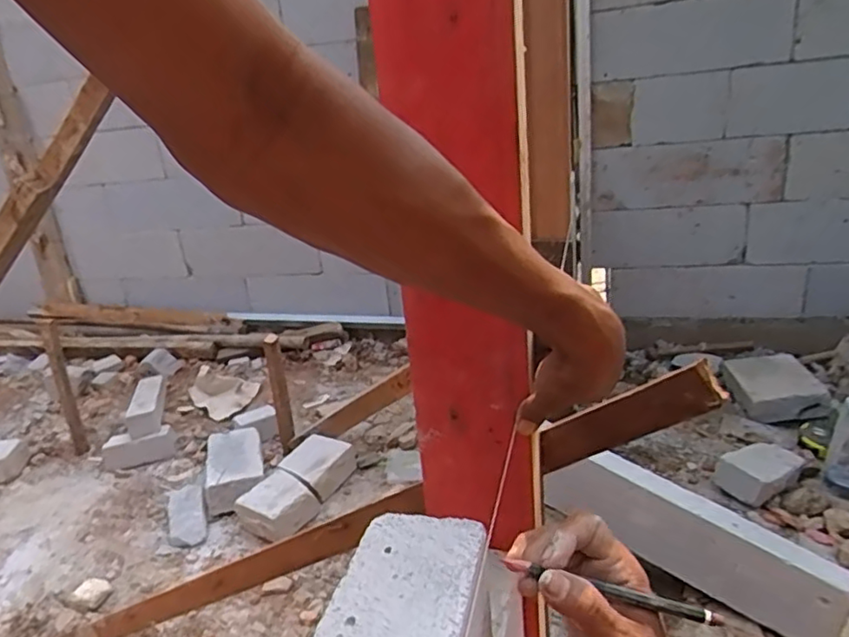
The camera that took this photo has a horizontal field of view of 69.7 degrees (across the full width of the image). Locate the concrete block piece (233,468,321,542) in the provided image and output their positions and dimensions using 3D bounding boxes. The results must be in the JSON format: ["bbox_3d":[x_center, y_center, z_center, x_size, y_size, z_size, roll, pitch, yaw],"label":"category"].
[{"bbox_3d":[-0.322,0.403,1.329,0.151,0.079,0.129,8,24,36],"label":"concrete block piece"}]

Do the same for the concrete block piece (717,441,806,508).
[{"bbox_3d":[0.728,0.332,1.328,0.155,0.072,0.122,-18,22,-30],"label":"concrete block piece"}]

